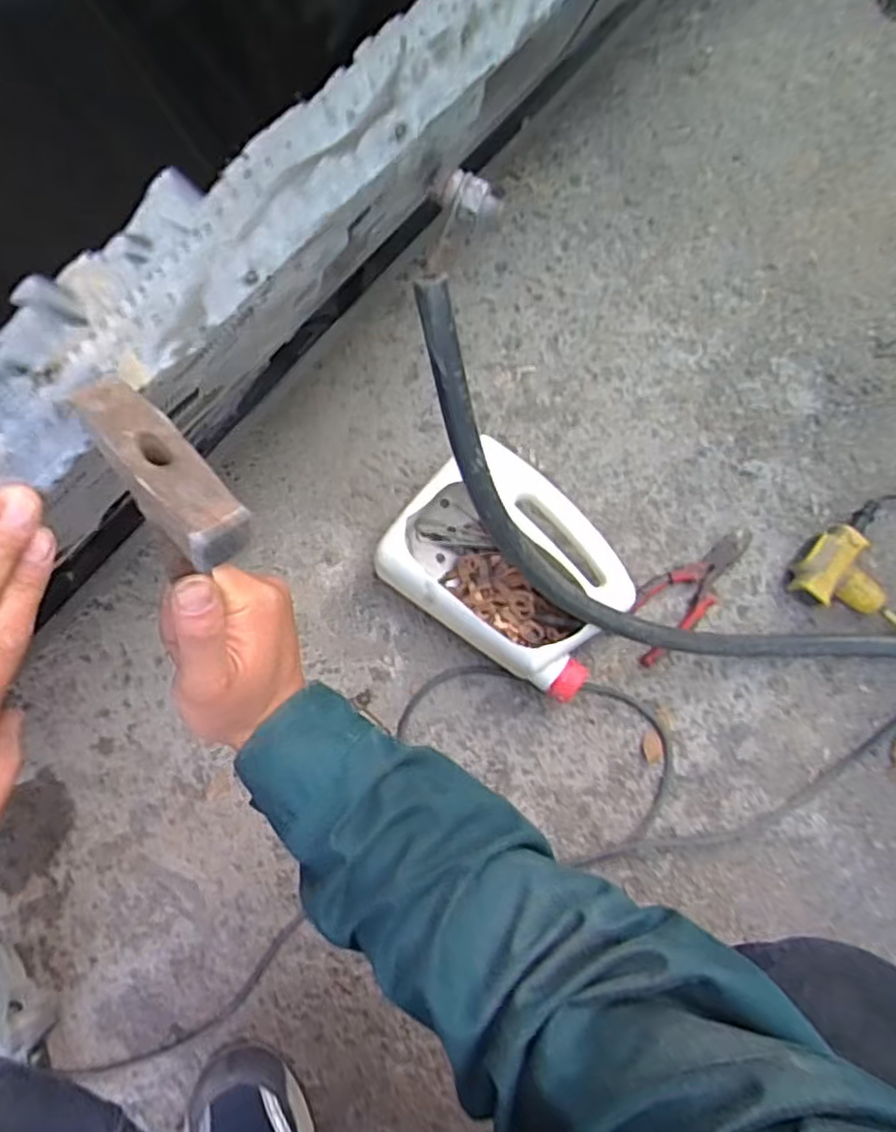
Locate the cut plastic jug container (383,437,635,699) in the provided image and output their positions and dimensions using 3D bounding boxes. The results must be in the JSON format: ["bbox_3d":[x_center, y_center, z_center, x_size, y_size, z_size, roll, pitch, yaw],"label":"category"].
[{"bbox_3d":[0.067,-0.002,0.691,0.229,0.099,0.177,35,78,8],"label":"cut plastic jug container"}]

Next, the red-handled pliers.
[{"bbox_3d":[0.249,0.024,0.721,0.174,0.016,0.064,-39,79,-9],"label":"red-handled pliers"}]

